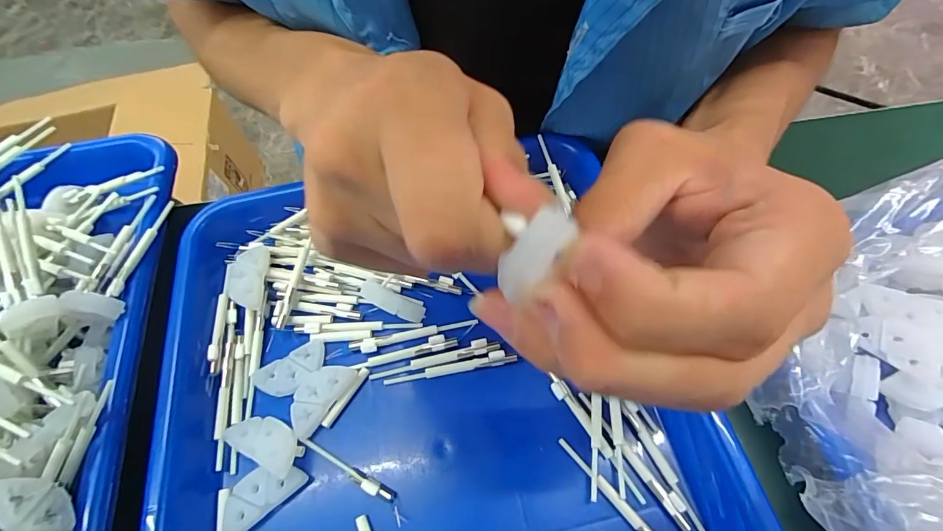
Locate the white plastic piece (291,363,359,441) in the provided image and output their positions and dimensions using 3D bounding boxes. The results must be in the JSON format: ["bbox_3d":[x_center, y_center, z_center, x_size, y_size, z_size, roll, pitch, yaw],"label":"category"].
[{"bbox_3d":[-0.080,0.064,0.220,0.026,0.004,0.038,28,66,17],"label":"white plastic piece"}]

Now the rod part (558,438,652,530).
[{"bbox_3d":[0.069,0.108,0.193,0.007,0.007,0.078,-38,66,-17],"label":"rod part"}]

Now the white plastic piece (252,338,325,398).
[{"bbox_3d":[-0.094,0.056,0.229,0.039,0.004,0.020,-27,63,-11],"label":"white plastic piece"}]

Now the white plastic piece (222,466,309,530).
[{"bbox_3d":[-0.098,0.104,0.201,0.040,0.006,0.020,-35,65,-15],"label":"white plastic piece"}]

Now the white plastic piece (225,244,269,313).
[{"bbox_3d":[-0.126,0.006,0.246,0.017,0.010,0.039,-9,61,-2],"label":"white plastic piece"}]

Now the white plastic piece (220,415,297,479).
[{"bbox_3d":[-0.099,0.082,0.208,0.039,0.008,0.018,25,65,16],"label":"white plastic piece"}]

